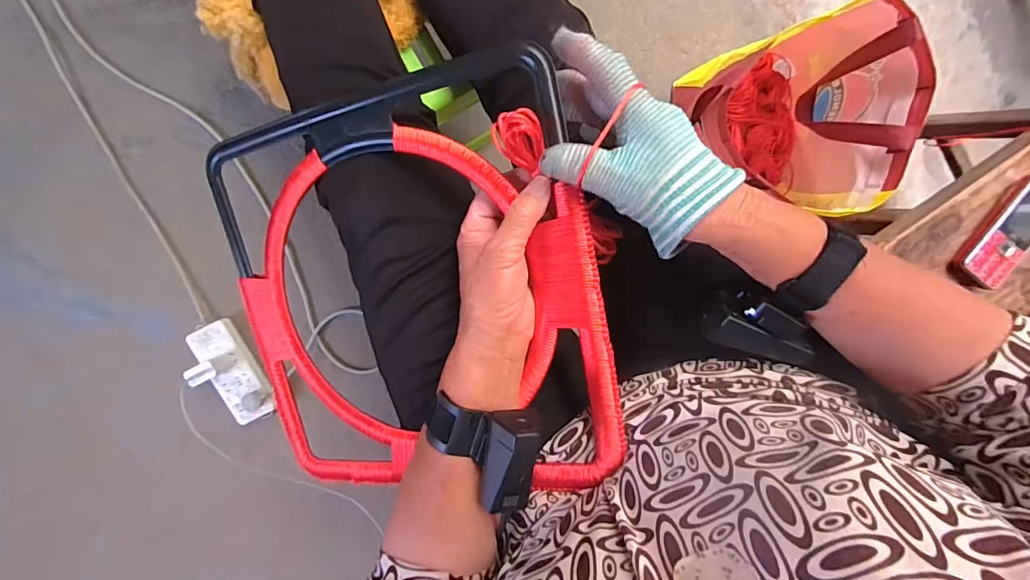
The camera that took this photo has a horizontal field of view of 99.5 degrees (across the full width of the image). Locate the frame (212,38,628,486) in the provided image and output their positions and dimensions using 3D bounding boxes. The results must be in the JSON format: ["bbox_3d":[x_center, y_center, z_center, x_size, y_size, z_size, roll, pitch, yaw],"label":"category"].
[{"bbox_3d":[-0.097,0.009,0.361,0.331,0.027,0.325,-9,99,19],"label":"frame"}]

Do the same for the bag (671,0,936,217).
[{"bbox_3d":[0.366,-0.235,0.623,0.245,0.238,0.260,-7,98,0],"label":"bag"}]

